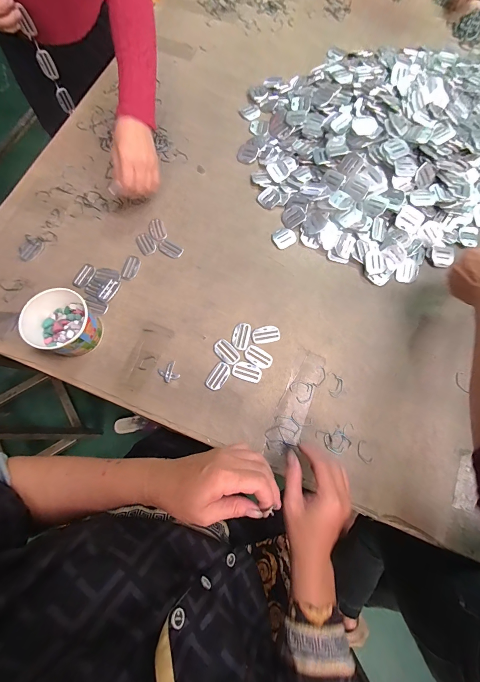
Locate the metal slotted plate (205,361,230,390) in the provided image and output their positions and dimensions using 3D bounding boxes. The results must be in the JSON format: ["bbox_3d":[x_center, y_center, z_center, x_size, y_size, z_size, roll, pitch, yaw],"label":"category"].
[{"bbox_3d":[-0.033,0.055,0.469,0.026,0.004,0.046,31,75,9],"label":"metal slotted plate"}]

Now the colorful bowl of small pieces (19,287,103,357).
[{"bbox_3d":[-0.263,-0.022,0.457,0.089,0.073,0.086,0,73,0],"label":"colorful bowl of small pieces"}]

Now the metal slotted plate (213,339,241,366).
[{"bbox_3d":[-0.021,0.017,0.481,0.028,0.004,0.045,-41,77,-11],"label":"metal slotted plate"}]

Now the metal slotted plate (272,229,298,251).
[{"bbox_3d":[0.080,-0.186,0.545,0.041,0.004,0.037,-30,75,-9],"label":"metal slotted plate"}]

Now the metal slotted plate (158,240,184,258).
[{"bbox_3d":[-0.125,-0.164,0.539,0.045,0.004,0.027,29,75,9],"label":"metal slotted plate"}]

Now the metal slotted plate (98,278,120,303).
[{"bbox_3d":[-0.222,-0.086,0.512,0.025,0.004,0.043,24,74,7],"label":"metal slotted plate"}]

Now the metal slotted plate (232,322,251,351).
[{"bbox_3d":[0.003,-0.008,0.492,0.027,0.004,0.046,11,73,4],"label":"metal slotted plate"}]

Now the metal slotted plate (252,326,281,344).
[{"bbox_3d":[0.043,-0.011,0.494,0.046,0.004,0.028,-7,73,-2],"label":"metal slotted plate"}]

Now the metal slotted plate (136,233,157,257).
[{"bbox_3d":[-0.168,-0.174,0.540,0.029,0.004,0.042,-33,75,-10],"label":"metal slotted plate"}]

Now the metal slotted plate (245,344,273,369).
[{"bbox_3d":[0.029,0.026,0.481,0.046,0.004,0.028,33,76,10],"label":"metal slotted plate"}]

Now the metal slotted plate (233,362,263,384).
[{"bbox_3d":[0.012,0.048,0.473,0.045,0.004,0.027,19,74,6],"label":"metal slotted plate"}]

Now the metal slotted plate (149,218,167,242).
[{"bbox_3d":[-0.150,-0.203,0.549,0.029,0.004,0.047,-14,73,-4],"label":"metal slotted plate"}]

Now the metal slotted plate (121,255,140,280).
[{"bbox_3d":[-0.191,-0.128,0.530,0.026,0.004,0.046,14,73,5],"label":"metal slotted plate"}]

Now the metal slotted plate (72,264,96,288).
[{"bbox_3d":[-0.270,-0.114,0.522,0.028,0.004,0.046,22,74,7],"label":"metal slotted plate"}]

